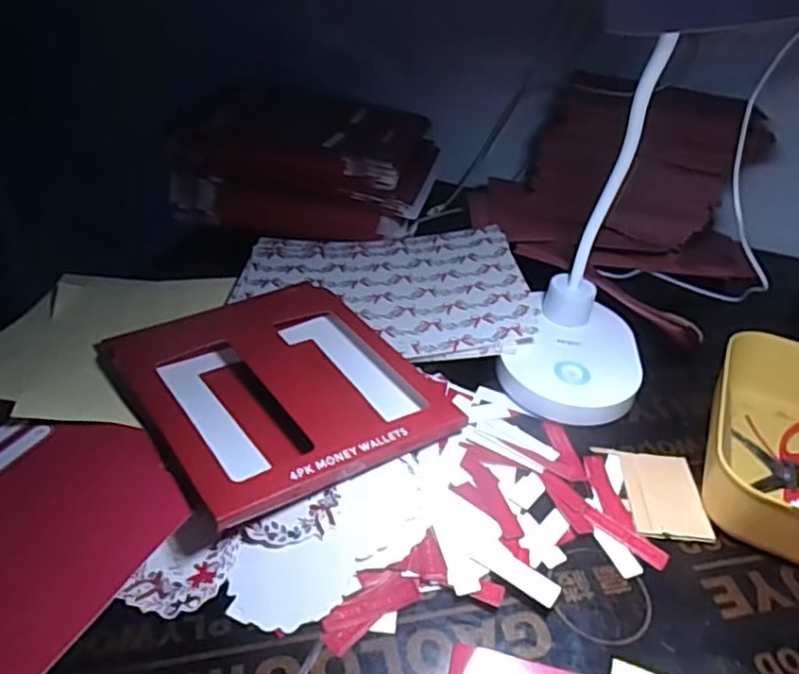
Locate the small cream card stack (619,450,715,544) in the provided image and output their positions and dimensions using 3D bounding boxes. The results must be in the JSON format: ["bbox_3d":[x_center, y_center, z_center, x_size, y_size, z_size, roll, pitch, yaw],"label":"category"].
[{"bbox_3d":[0.188,0.110,0.460,0.051,0.004,0.076,7,38,2],"label":"small cream card stack"}]

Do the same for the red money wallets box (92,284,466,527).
[{"bbox_3d":[-0.097,0.027,0.504,0.205,0.020,0.240,-19,39,-34],"label":"red money wallets box"}]

